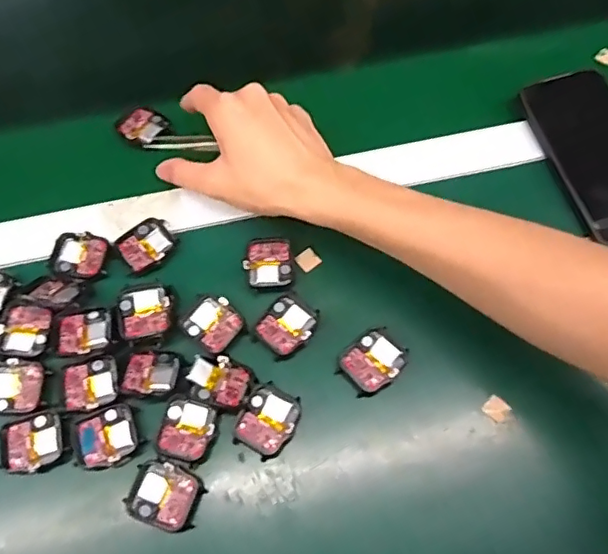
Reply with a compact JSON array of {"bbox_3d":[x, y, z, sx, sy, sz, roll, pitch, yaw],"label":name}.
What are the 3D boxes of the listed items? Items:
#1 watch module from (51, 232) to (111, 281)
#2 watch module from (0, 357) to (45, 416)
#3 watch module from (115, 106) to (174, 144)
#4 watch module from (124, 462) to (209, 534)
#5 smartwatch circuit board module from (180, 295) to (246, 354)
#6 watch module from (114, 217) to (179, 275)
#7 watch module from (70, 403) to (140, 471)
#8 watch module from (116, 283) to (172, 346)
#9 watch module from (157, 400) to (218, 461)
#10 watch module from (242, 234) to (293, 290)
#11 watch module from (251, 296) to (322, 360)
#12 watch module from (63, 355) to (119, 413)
[{"bbox_3d":[-0.177,-0.017,0.446,0.044,0.006,0.037,4,66,4],"label":"watch module"},{"bbox_3d":[-0.208,0.079,0.406,0.042,0.004,0.039,-4,66,0],"label":"watch module"},{"bbox_3d":[-0.142,-0.134,0.502,0.040,0.007,0.042,-41,71,-16],"label":"watch module"},{"bbox_3d":[-0.092,0.146,0.379,0.046,0.008,0.039,16,68,9],"label":"watch module"},{"bbox_3d":[-0.068,0.033,0.421,0.041,0.005,0.036,38,72,17],"label":"smartwatch circuit board module"},{"bbox_3d":[-0.125,-0.026,0.452,0.044,0.007,0.039,-33,69,-12],"label":"watch module"},{"bbox_3d":[-0.137,0.110,0.389,0.044,0.007,0.040,-22,67,-8],"label":"watch module"},{"bbox_3d":[-0.117,0.028,0.422,0.039,0.013,0.042,-16,66,-5],"label":"watch module"},{"bbox_3d":[-0.082,0.106,0.391,0.038,0.006,0.041,8,67,5],"label":"watch module"},{"bbox_3d":[-0.027,-0.011,0.441,0.036,0.004,0.044,-8,66,-2],"label":"watch module"},{"bbox_3d":[-0.013,0.036,0.420,0.039,0.006,0.044,40,73,17],"label":"watch module"},{"bbox_3d":[-0.153,0.077,0.405,0.039,0.004,0.035,-17,67,-5],"label":"watch module"}]

